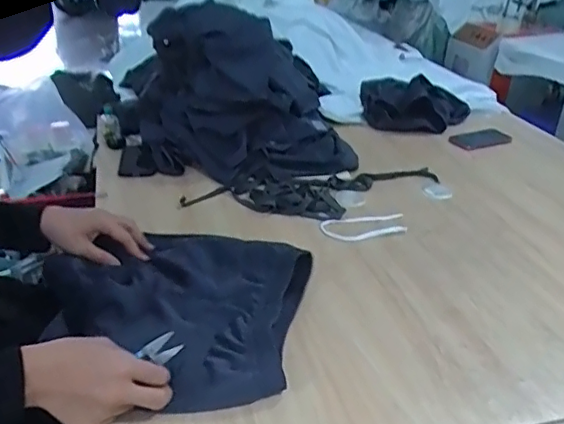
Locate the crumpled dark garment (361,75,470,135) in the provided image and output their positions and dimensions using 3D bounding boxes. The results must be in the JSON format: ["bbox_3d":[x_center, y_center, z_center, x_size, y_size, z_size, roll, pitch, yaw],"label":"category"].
[{"bbox_3d":[0.367,-0.300,1.579,0.301,0.094,0.212,7,29,9],"label":"crumpled dark garment"}]

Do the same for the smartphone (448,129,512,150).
[{"bbox_3d":[0.509,-0.185,1.465,0.164,0.008,0.093,-10,31,-20],"label":"smartphone"}]

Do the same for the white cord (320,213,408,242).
[{"bbox_3d":[0.153,0.026,1.062,0.166,0.005,0.080,-6,29,-13],"label":"white cord"}]

